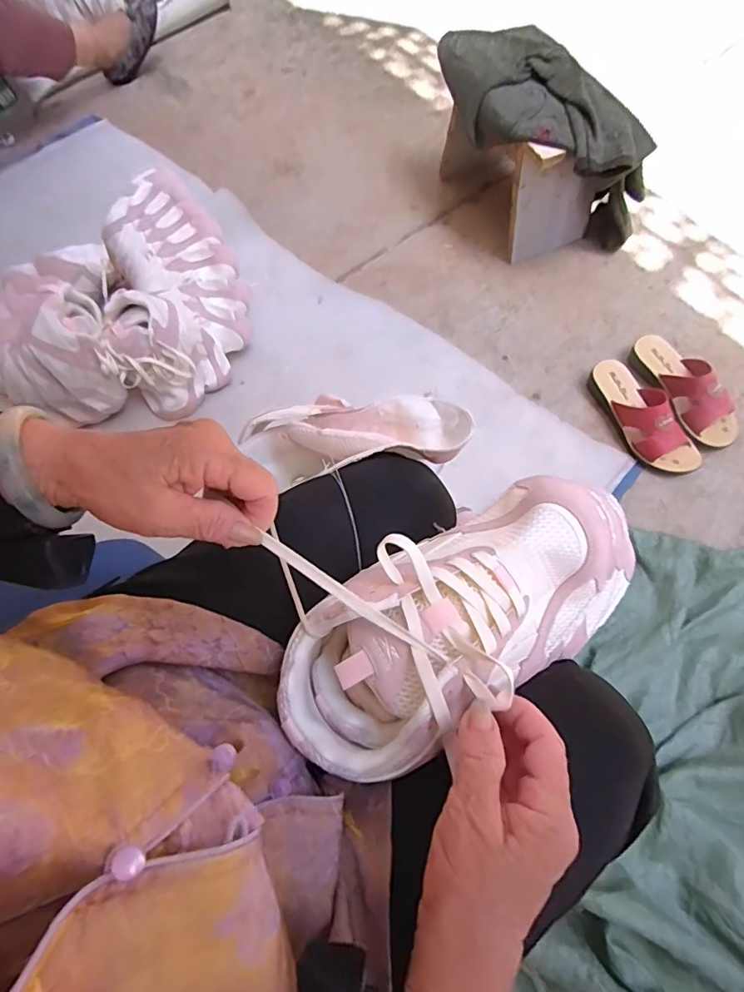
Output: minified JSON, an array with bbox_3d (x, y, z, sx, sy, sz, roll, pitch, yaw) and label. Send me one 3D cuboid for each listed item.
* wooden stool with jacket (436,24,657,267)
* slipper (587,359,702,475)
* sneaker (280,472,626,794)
[{"bbox_3d":[0.298,-0.662,0.958,0.228,0.246,0.411,-27,69,-7],"label":"wooden stool with jacket"},{"bbox_3d":[0.447,-0.139,0.825,0.082,0.077,0.229,-25,69,-7],"label":"slipper"},{"bbox_3d":[0.064,0.080,0.335,0.262,0.105,0.110,-29,70,-11],"label":"sneaker"}]

